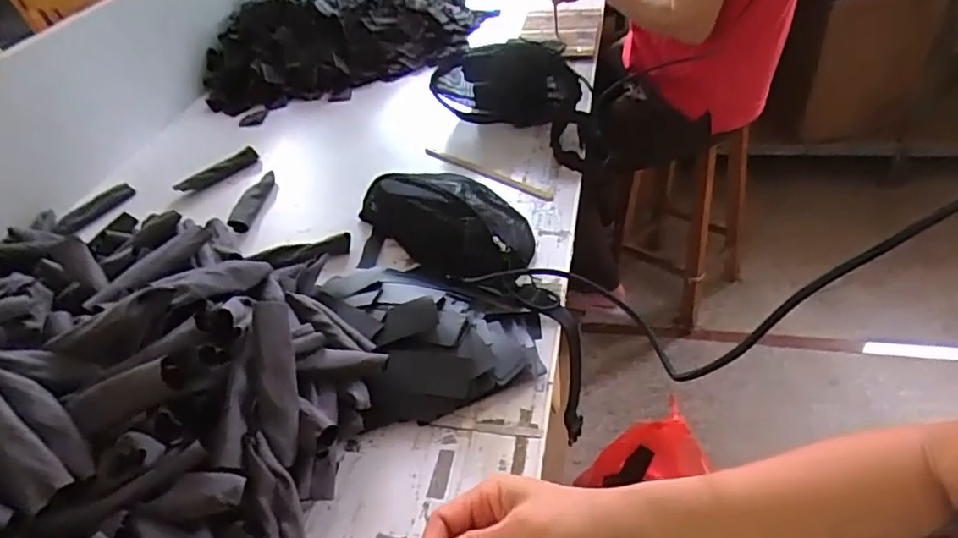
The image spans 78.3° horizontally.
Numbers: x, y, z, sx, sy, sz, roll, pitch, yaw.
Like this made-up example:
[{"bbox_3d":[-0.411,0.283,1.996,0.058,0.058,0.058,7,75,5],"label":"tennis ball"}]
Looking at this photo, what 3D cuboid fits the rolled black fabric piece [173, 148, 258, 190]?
[{"bbox_3d":[-0.447,-0.168,1.008,0.145,0.024,0.025,-34,48,-27],"label":"rolled black fabric piece"}]

